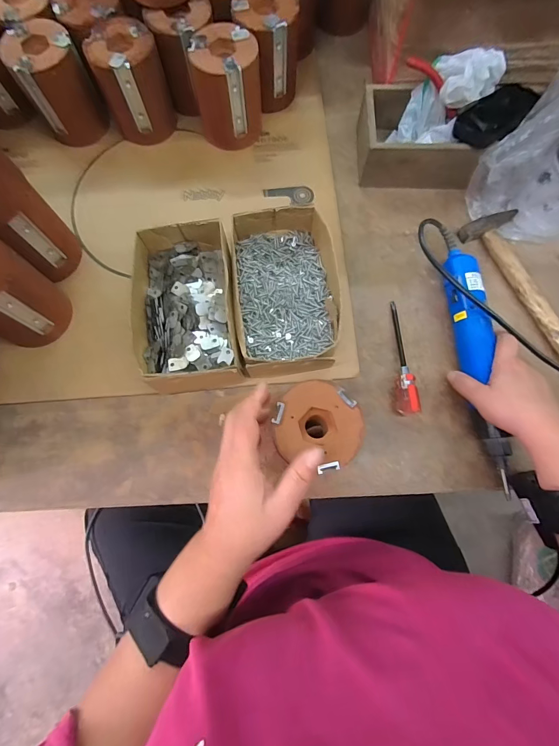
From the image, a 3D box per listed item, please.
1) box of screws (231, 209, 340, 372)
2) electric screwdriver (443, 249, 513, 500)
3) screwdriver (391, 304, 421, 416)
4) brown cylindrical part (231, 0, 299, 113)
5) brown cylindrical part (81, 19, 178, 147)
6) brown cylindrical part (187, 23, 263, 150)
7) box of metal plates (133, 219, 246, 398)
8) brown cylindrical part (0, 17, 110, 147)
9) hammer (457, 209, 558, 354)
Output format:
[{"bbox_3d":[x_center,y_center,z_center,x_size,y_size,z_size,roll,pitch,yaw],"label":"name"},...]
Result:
[{"bbox_3d":[0.007,-0.086,0.403,0.106,0.063,0.185,-6,76,-2],"label":"box of screws"},{"bbox_3d":[0.214,-0.013,0.391,0.048,0.034,0.265,-4,79,-1],"label":"electric screwdriver"},{"bbox_3d":[0.140,-0.021,0.411,0.019,0.024,0.135,-2,75,-1],"label":"screwdriver"},{"bbox_3d":[-0.016,-0.411,0.465,0.073,0.105,0.072,0,75,0],"label":"brown cylindrical part"},{"bbox_3d":[-0.181,-0.361,0.448,0.074,0.104,0.078,0,75,0],"label":"brown cylindrical part"},{"bbox_3d":[-0.063,-0.348,0.446,0.077,0.099,0.074,0,75,0],"label":"brown cylindrical part"},{"bbox_3d":[-0.101,-0.070,0.400,0.108,0.065,0.193,-6,76,-2],"label":"box of metal plates"},{"bbox_3d":[-0.272,-0.356,0.449,0.073,0.103,0.072,0,75,0],"label":"brown cylindrical part"},{"bbox_3d":[0.311,-0.091,0.432,0.075,0.019,0.239,-23,77,-6],"label":"hammer"}]

